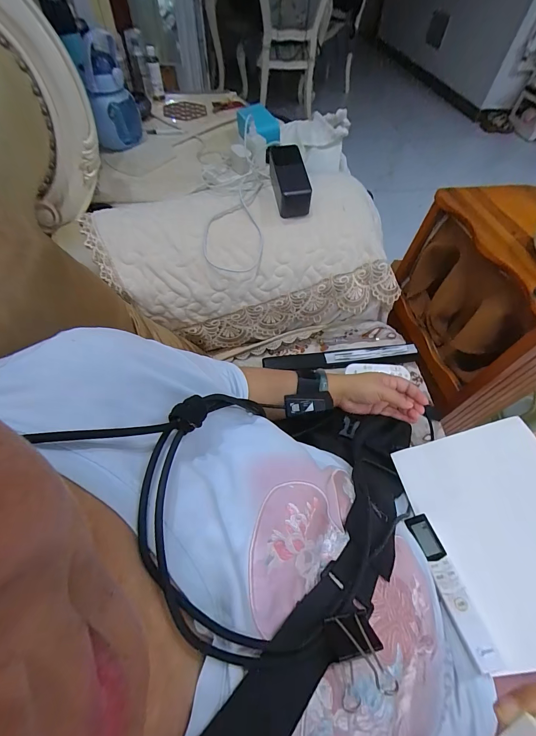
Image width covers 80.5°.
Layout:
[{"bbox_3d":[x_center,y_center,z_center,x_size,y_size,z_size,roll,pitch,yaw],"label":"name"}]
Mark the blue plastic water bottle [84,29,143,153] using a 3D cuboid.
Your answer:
[{"bbox_3d":[-0.380,-0.660,0.774,0.094,0.204,0.103,-3,57,-5],"label":"blue plastic water bottle"}]

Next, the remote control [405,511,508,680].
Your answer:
[{"bbox_3d":[0.205,0.245,0.360,0.025,0.015,0.149,-5,38,-7],"label":"remote control"}]

